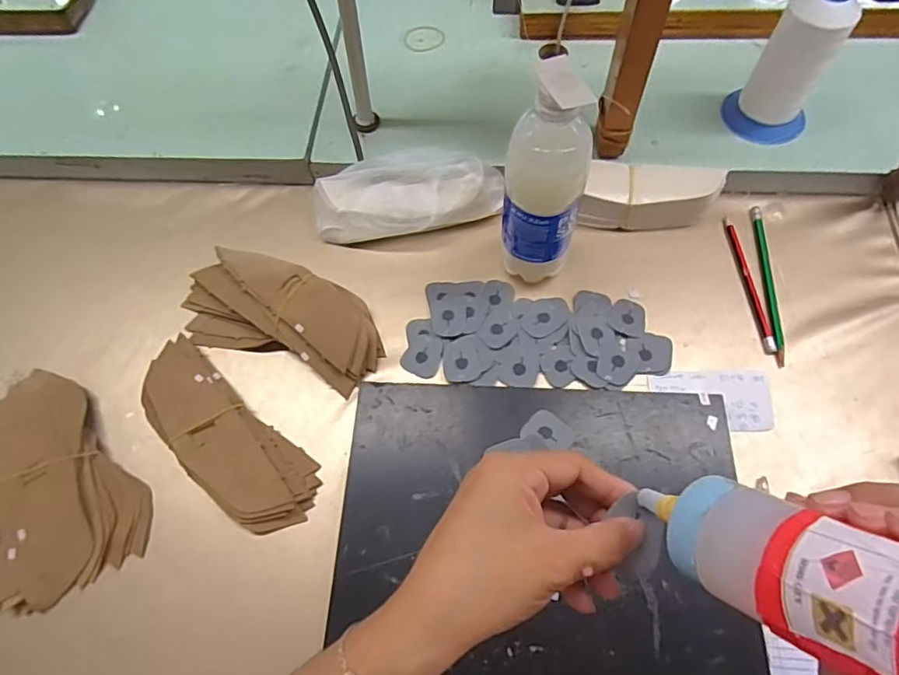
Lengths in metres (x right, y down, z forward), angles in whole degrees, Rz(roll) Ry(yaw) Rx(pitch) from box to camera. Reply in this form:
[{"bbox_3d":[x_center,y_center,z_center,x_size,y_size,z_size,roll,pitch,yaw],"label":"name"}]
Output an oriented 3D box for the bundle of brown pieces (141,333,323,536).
[{"bbox_3d":[-0.195,0.083,0.462,0.196,0.025,0.071,38,74,17],"label":"bundle of brown pieces"}]

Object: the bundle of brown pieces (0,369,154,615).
[{"bbox_3d":[-0.331,0.114,0.450,0.131,0.035,0.193,-23,68,-7],"label":"bundle of brown pieces"}]

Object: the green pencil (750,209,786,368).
[{"bbox_3d":[0.300,-0.053,0.509,0.010,0.004,0.169,3,67,4],"label":"green pencil"}]

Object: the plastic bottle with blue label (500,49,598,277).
[{"bbox_3d":[0.076,-0.118,0.439,0.063,0.198,0.058,6,68,6],"label":"plastic bottle with blue label"}]

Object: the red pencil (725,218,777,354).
[{"bbox_3d":[0.281,-0.052,0.507,0.010,0.004,0.142,-4,67,1],"label":"red pencil"}]

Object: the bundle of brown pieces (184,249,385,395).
[{"bbox_3d":[-0.155,-0.021,0.503,0.193,0.034,0.091,18,69,10],"label":"bundle of brown pieces"}]

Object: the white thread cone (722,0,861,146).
[{"bbox_3d":[0.322,-0.255,0.508,0.072,0.146,0.066,30,72,14],"label":"white thread cone"}]

